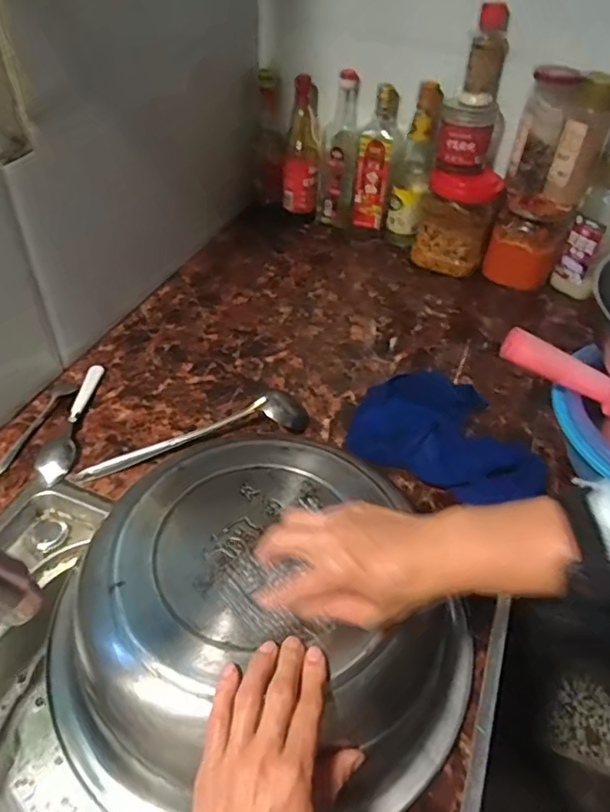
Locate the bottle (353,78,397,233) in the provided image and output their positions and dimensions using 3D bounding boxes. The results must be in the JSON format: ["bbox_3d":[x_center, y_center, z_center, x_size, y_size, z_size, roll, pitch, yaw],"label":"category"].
[{"bbox_3d":[0.118,-0.406,0.972,0.063,0.237,0.046,9,44,5],"label":"bottle"}]

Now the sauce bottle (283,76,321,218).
[{"bbox_3d":[-0.005,-0.435,0.990,0.064,0.221,0.049,14,45,10],"label":"sauce bottle"}]

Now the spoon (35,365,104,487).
[{"bbox_3d":[-0.273,0.013,0.685,0.040,0.014,0.182,7,44,3],"label":"spoon"}]

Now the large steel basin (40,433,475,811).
[{"bbox_3d":[-0.032,0.176,0.452,0.296,0.122,0.295,2,44,-2],"label":"large steel basin"}]

